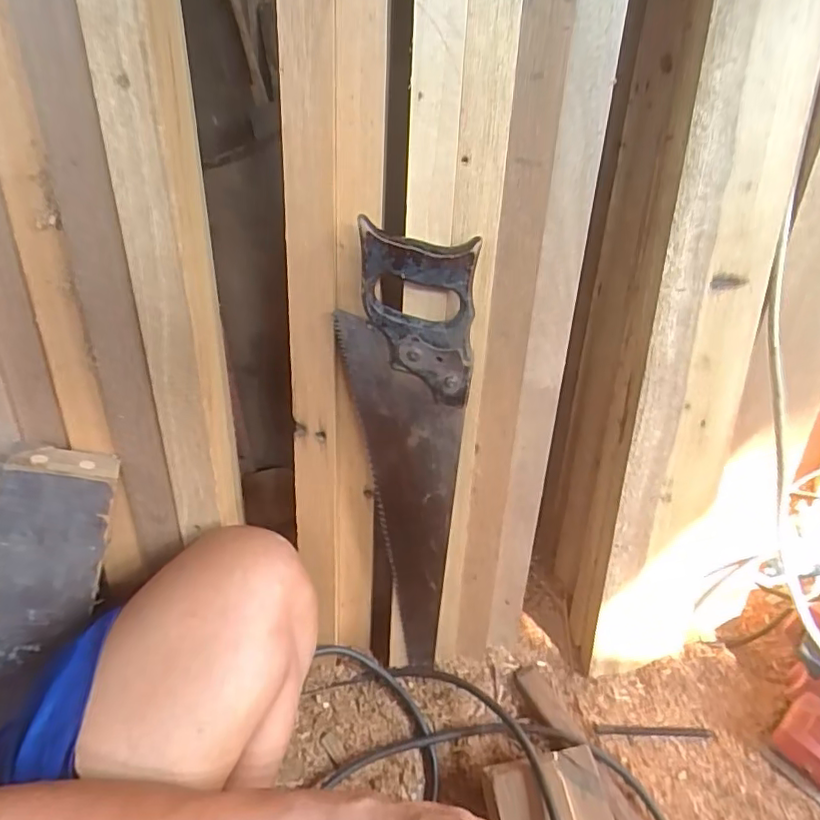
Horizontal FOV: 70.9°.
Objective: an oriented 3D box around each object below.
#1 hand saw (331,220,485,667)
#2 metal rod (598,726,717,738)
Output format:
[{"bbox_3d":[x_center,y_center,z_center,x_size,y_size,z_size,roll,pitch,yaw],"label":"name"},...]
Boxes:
[{"bbox_3d":[-0.006,0.073,0.544,0.103,0.466,0.019,3,30,3],"label":"hand saw"},{"bbox_3d":[0.274,0.362,0.647,0.136,0.014,0.011,2,45,-3],"label":"metal rod"}]

